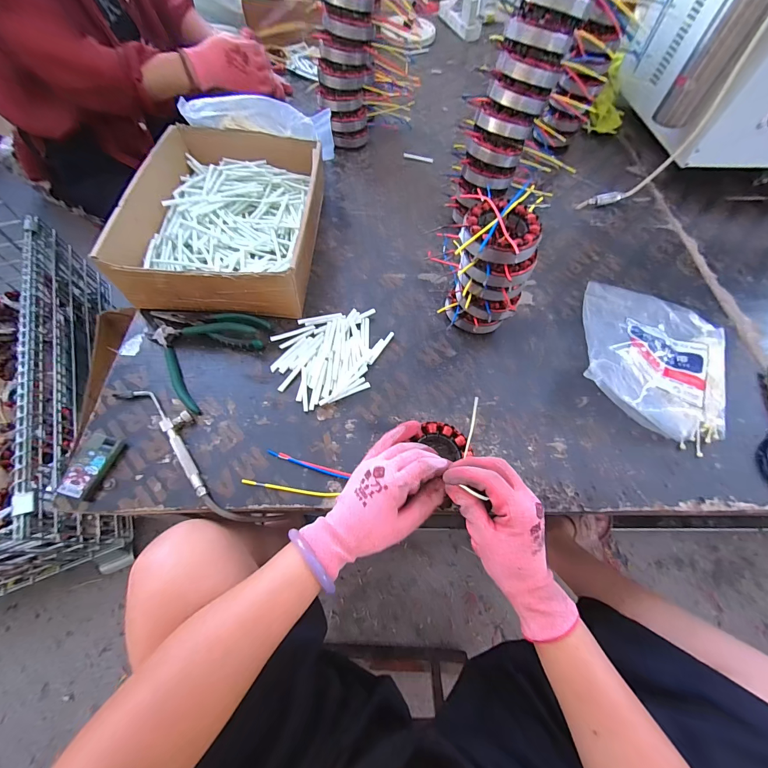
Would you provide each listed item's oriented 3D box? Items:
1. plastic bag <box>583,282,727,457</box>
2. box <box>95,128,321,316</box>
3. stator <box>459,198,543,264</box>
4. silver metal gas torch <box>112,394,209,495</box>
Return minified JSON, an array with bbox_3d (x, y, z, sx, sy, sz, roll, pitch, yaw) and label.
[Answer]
[{"bbox_3d":[0.386,-0.049,0.470,0.198,0.059,0.245,24,63,9],"label":"plastic bag"},{"bbox_3d":[-0.227,-0.264,0.521,0.239,0.093,0.352,4,62,-2],"label":"box"},{"bbox_3d":[0.133,-0.178,0.386,0.086,0.029,0.085,4,62,-2],"label":"stator"},{"bbox_3d":[-0.247,0.054,0.394,0.173,0.011,0.045,41,67,16],"label":"silver metal gas torch"}]

